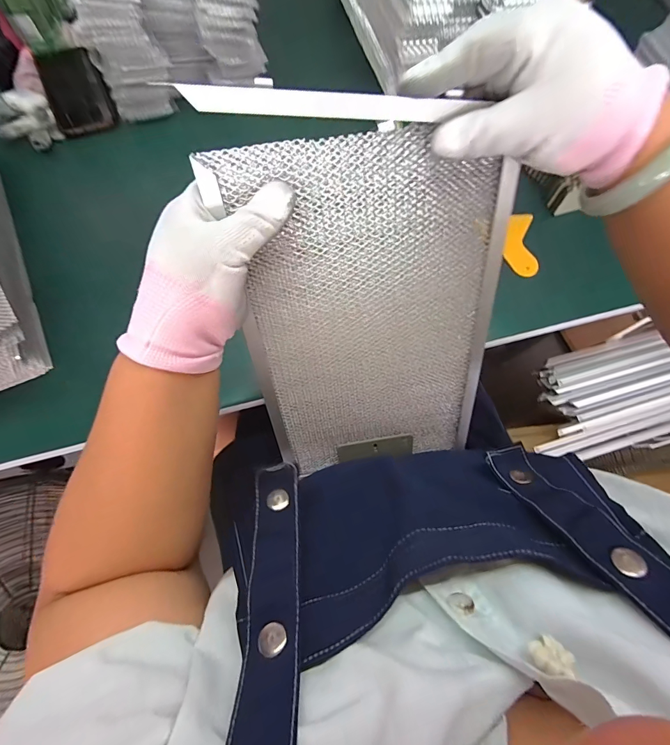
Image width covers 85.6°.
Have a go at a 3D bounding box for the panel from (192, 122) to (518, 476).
[{"bbox_3d":[0.034,-0.023,0.316,0.200,0.309,0.011,-11,41,-3],"label":"panel"}]

